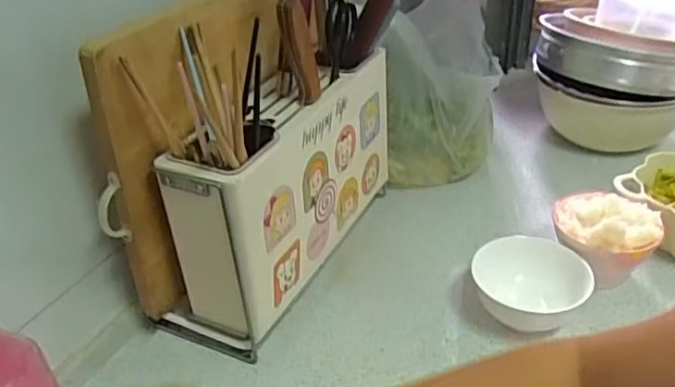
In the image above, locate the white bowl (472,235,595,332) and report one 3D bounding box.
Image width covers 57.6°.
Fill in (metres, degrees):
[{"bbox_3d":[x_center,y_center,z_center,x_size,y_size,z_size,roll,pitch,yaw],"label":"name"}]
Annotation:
[{"bbox_3d":[0.218,0.110,0.698,0.128,0.082,0.098,4,34,12],"label":"white bowl"}]

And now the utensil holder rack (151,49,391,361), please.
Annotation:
[{"bbox_3d":[-0.062,-0.010,0.752,0.140,0.241,0.354,10,36,20],"label":"utensil holder rack"}]

